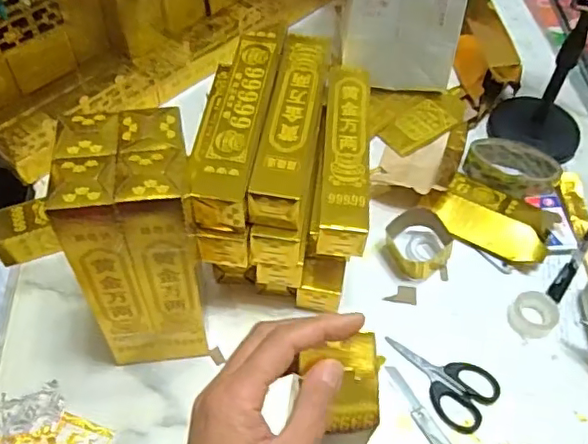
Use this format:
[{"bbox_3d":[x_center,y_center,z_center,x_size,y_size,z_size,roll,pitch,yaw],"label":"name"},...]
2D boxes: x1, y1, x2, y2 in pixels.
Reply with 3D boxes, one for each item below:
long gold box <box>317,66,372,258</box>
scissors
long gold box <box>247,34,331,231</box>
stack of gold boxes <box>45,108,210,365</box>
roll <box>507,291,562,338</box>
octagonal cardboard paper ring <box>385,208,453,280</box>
[{"bbox_3d":[0.051,-0.066,0.565,0.043,0.044,0.206,5,54,2],"label":"long gold box"},{"bbox_3d":[0.134,0.144,0.550,0.108,0.006,0.062,34,60,21],"label":"scissors"},{"bbox_3d":[0.000,-0.088,0.533,0.046,0.045,0.204,8,54,4],"label":"long gold box"},{"bbox_3d":[-0.120,0.027,0.489,0.086,0.250,0.091,-2,54,-3],"label":"stack of gold boxes"},{"bbox_3d":[0.237,0.091,0.579,0.046,0.019,0.042,1,54,-1],"label":"roll"},{"bbox_3d":[0.130,0.025,0.613,0.062,0.036,0.058,-22,57,-16],"label":"octagonal cardboard paper ring"}]

